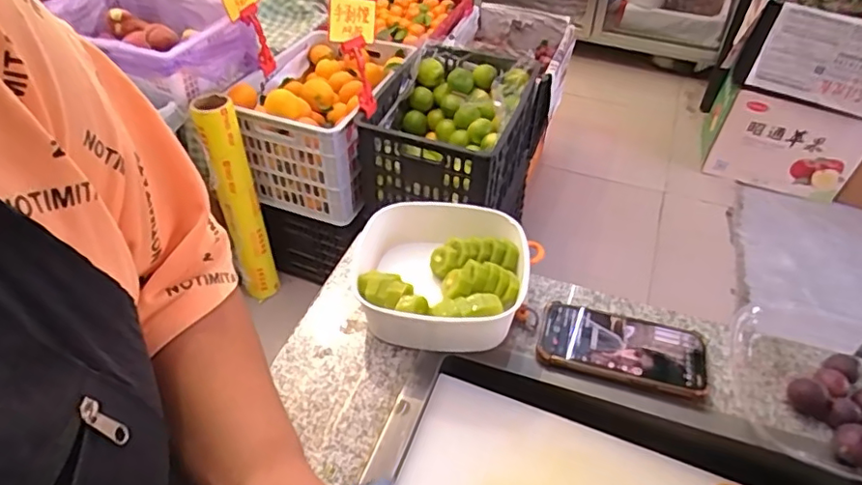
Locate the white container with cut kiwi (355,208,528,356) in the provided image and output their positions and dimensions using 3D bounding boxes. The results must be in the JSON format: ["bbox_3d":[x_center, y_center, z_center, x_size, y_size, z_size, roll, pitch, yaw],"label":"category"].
[{"bbox_3d":[0.009,0.036,0.607,0.175,0.060,0.173,0,43,0],"label":"white container with cut kiwi"}]

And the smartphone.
[{"bbox_3d":[0.185,0.100,0.558,0.153,0.011,0.084,11,44,18],"label":"smartphone"}]

